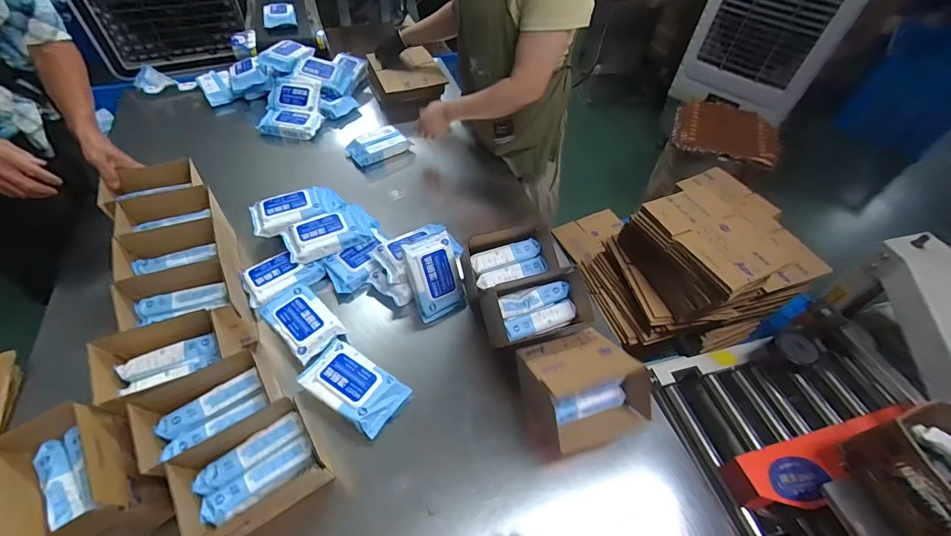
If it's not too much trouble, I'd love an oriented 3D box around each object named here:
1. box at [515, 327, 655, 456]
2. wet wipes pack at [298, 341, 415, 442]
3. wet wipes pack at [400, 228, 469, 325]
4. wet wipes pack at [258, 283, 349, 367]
[{"bbox_3d":[0.176,0.208,0.709,0.168,0.155,0.175,-14,54,-14],"label":"box"},{"bbox_3d":[-0.219,0.212,0.738,0.179,0.048,0.099,29,56,18],"label":"wet wipes pack"},{"bbox_3d":[-0.081,0.023,0.847,0.098,0.171,0.038,-20,18,-25],"label":"wet wipes pack"},{"bbox_3d":[-0.342,0.100,0.808,0.156,0.033,0.097,38,59,23],"label":"wet wipes pack"}]

